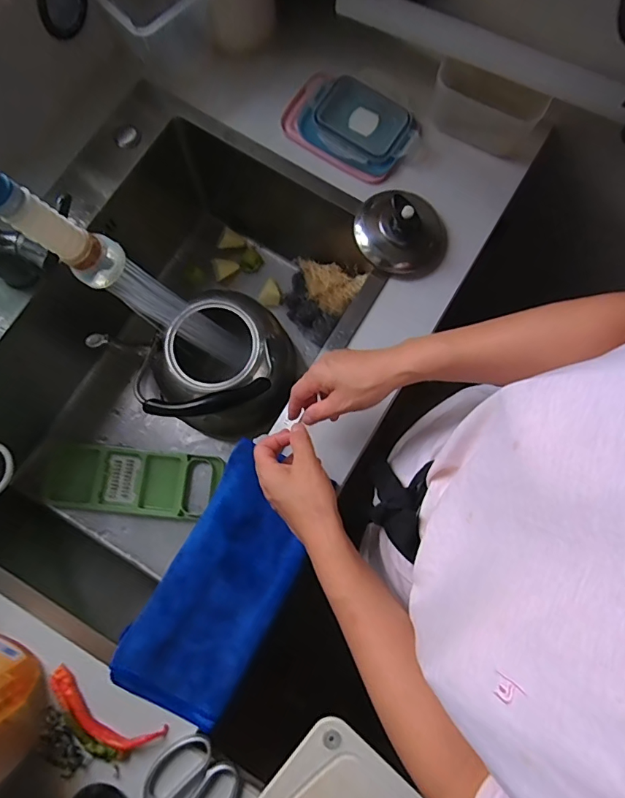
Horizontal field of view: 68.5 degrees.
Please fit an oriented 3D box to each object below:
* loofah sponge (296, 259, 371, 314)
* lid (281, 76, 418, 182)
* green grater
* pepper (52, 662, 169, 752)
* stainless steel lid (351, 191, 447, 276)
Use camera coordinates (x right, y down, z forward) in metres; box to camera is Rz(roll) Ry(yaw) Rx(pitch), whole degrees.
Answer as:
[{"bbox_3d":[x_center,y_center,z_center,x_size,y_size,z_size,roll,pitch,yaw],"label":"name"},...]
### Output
[{"bbox_3d":[0.020,-0.191,0.760,0.118,0.049,0.068,28,80,3],"label":"loofah sponge"},{"bbox_3d":[0.056,-0.383,0.638,0.176,0.019,0.124,29,80,5],"label":"lid"},{"bbox_3d":[-0.287,0.132,0.746,0.264,0.023,0.101,6,79,1],"label":"green grater"},{"bbox_3d":[-0.229,0.344,0.498,0.137,0.011,0.042,28,80,5],"label":"pepper"},{"bbox_3d":[0.119,-0.224,0.599,0.124,0.065,0.113,0,79,-1],"label":"stainless steel lid"}]

